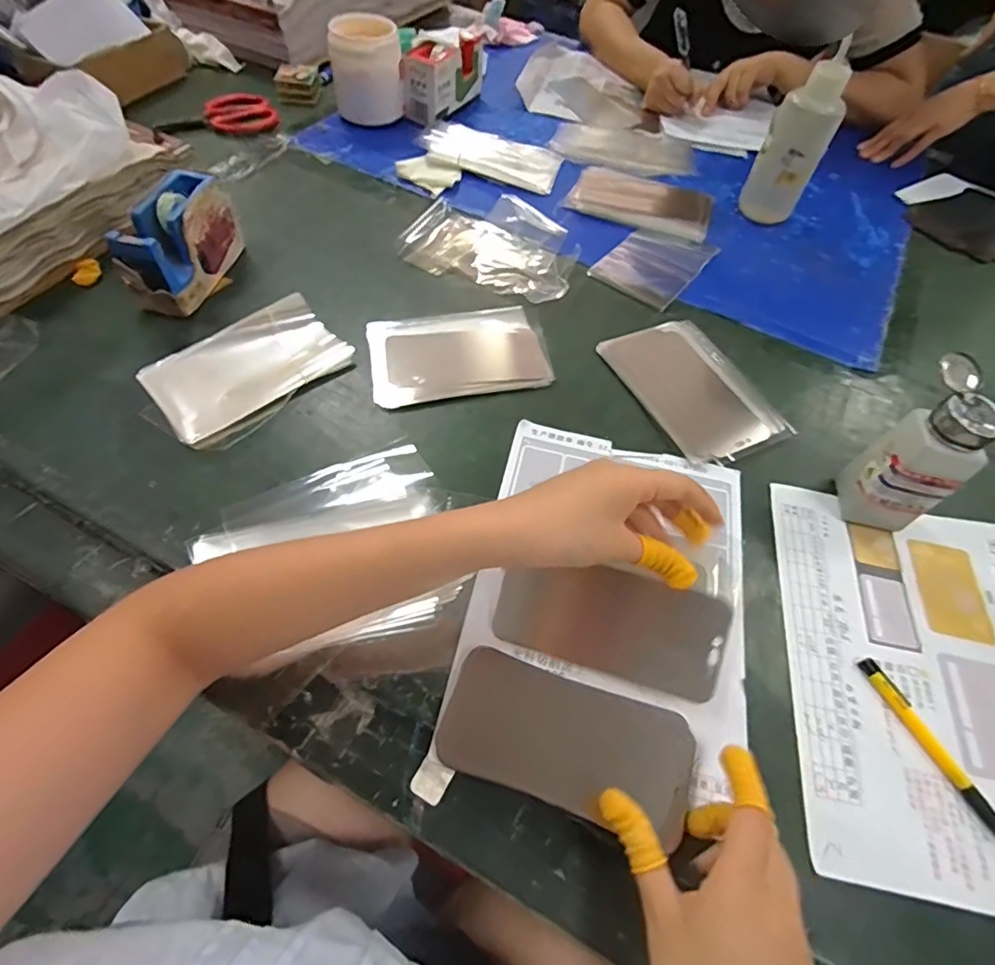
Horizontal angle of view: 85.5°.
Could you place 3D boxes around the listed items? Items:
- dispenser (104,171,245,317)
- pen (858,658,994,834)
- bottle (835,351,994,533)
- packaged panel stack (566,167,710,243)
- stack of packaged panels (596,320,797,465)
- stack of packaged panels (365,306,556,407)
[{"bbox_3d":[-0.322,-0.246,0.551,0.058,0.080,0.142,8,57,1],"label":"dispenser"},{"bbox_3d":[0.308,0.188,0.373,0.013,0.009,0.140,-22,62,-17],"label":"pen"},{"bbox_3d":[0.338,-0.024,0.435,0.051,0.137,0.069,14,58,5],"label":"bottle"},{"bbox_3d":[0.192,-0.376,0.719,0.183,0.010,0.102,18,58,7],"label":"packaged panel stack"},{"bbox_3d":[0.198,-0.097,0.545,0.126,0.005,0.177,-20,61,-16],"label":"stack of packaged panels"},{"bbox_3d":[-0.040,-0.134,0.541,0.173,0.016,0.120,-10,59,-10],"label":"stack of packaged panels"}]

